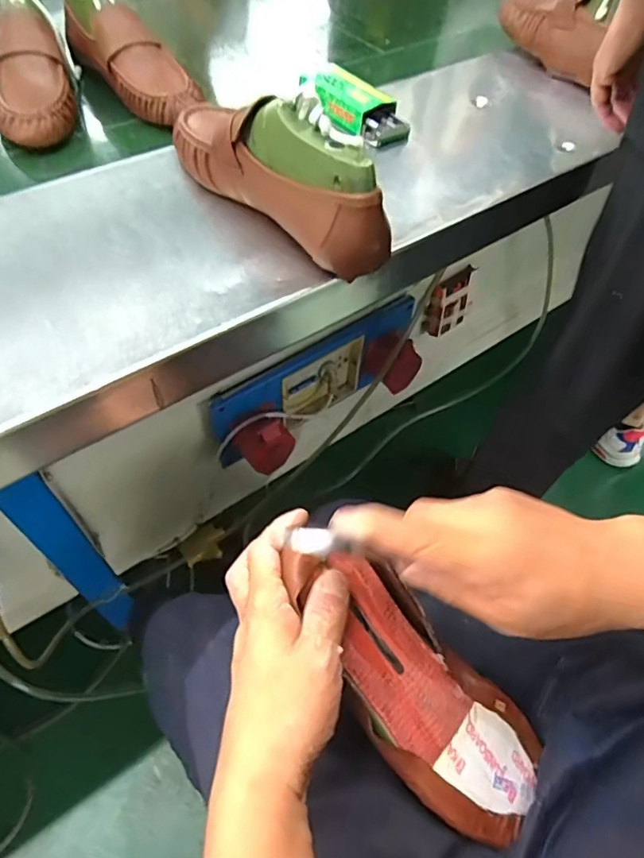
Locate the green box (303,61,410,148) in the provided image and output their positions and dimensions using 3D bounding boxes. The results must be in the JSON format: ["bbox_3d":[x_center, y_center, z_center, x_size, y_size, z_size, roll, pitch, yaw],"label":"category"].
[{"bbox_3d":[0.036,-0.349,0.577,0.059,0.043,0.126,-30,61,-22],"label":"green box"}]

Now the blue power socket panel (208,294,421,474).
[{"bbox_3d":[0.010,-0.055,0.792,0.346,0.139,0.092,-32,62,-23],"label":"blue power socket panel"}]

